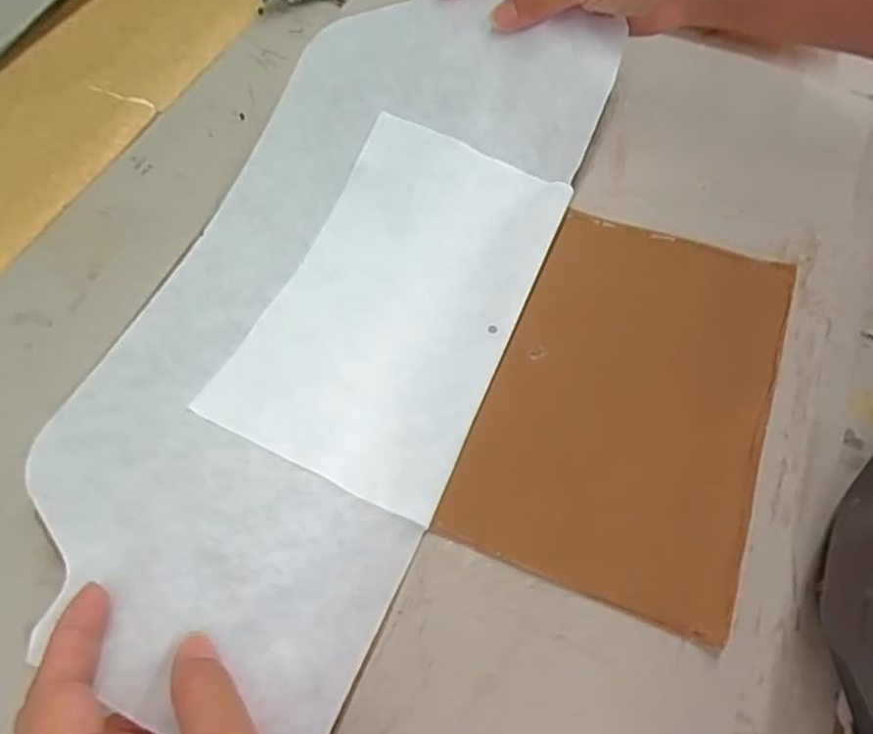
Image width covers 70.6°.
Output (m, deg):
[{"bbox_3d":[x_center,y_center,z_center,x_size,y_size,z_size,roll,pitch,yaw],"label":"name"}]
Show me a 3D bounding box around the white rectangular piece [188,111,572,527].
[{"bbox_3d":[-0.021,-0.038,0.318,0.119,0.029,0.198,21,64,11],"label":"white rectangular piece"}]

